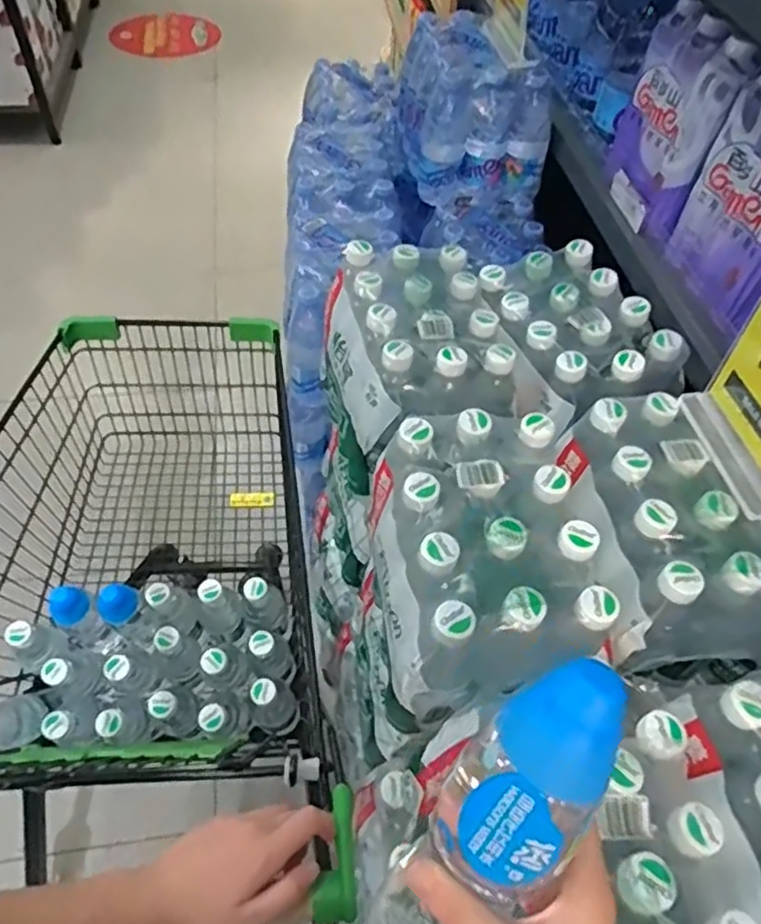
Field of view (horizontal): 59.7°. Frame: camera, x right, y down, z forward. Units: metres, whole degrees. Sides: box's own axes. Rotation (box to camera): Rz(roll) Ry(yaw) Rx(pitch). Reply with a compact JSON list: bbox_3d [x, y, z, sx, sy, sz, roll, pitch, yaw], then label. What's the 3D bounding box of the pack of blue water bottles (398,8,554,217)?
[{"bbox_3d":[0.147,-0.622,1.165,0.207,0.204,0.289,-9,53,-12],"label":"pack of blue water bottles"}]

